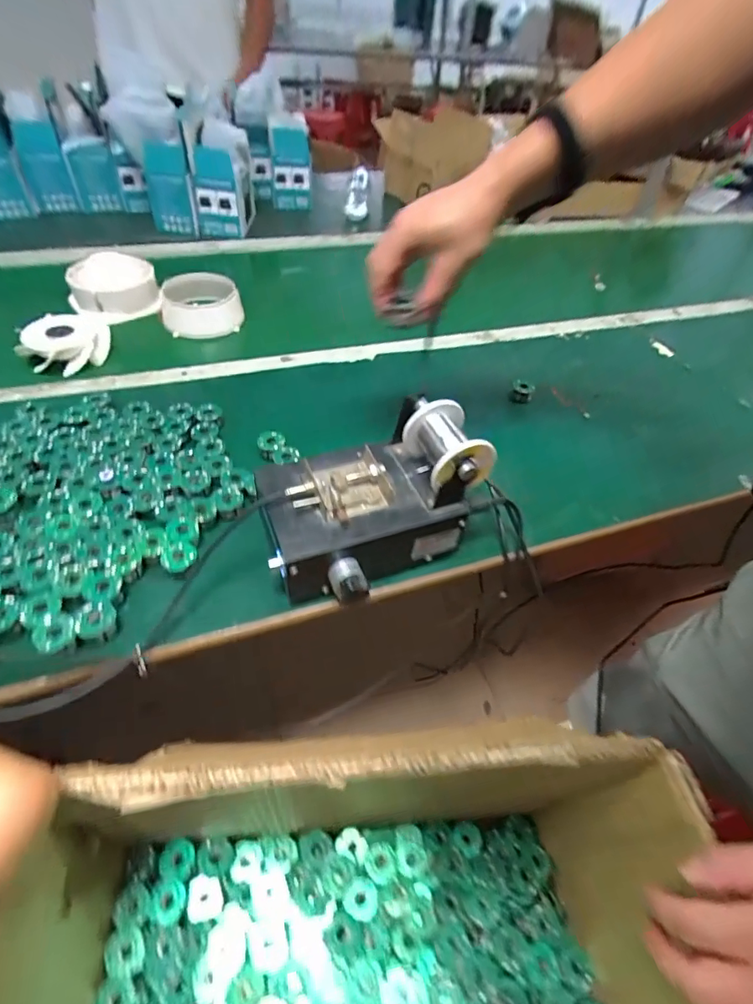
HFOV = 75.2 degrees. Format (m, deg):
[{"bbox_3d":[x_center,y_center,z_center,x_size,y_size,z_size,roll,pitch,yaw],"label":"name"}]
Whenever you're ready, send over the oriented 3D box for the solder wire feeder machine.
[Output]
[{"bbox_3d":[-0.003,-0.005,0.463,0.205,0.122,0.145,-18,54,-21],"label":"solder wire feeder machine"}]

